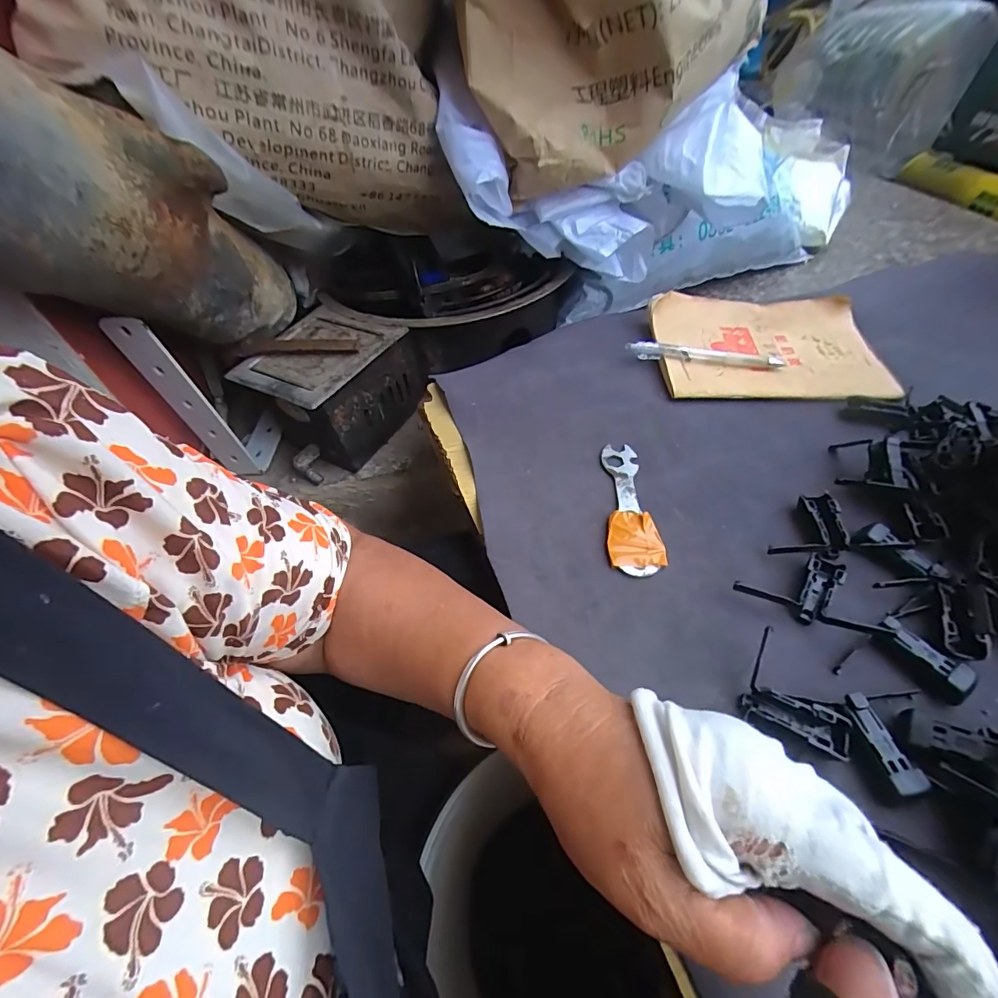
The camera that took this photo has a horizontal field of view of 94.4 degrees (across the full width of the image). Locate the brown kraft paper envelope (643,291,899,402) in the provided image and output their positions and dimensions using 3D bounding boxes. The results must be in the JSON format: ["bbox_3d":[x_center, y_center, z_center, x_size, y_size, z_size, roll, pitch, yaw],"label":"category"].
[{"bbox_3d":[0.267,-0.155,0.461,0.212,0.032,0.146,2,50,5],"label":"brown kraft paper envelope"}]

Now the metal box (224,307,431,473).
[{"bbox_3d":[-0.181,-0.127,0.520,0.124,0.114,0.158,22,56,22],"label":"metal box"}]

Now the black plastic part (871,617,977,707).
[{"bbox_3d":[0.240,0.092,0.262,0.018,0.015,0.046,-30,55,-21],"label":"black plastic part"}]

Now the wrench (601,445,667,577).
[{"bbox_3d":[0.095,0.002,0.349,0.037,0.008,0.123,-2,50,1],"label":"wrench"}]

